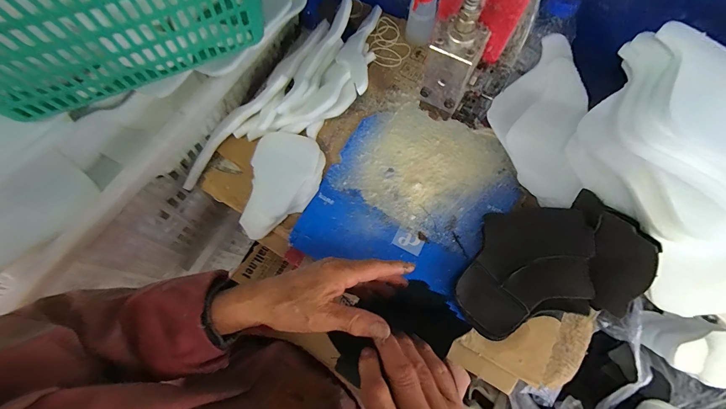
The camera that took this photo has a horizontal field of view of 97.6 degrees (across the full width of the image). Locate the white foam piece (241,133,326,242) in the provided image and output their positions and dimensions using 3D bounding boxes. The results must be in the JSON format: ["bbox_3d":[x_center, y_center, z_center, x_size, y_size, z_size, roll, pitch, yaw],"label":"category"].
[{"bbox_3d":[-0.129,-0.031,0.517,0.114,0.031,0.175,7,74,2],"label":"white foam piece"}]

